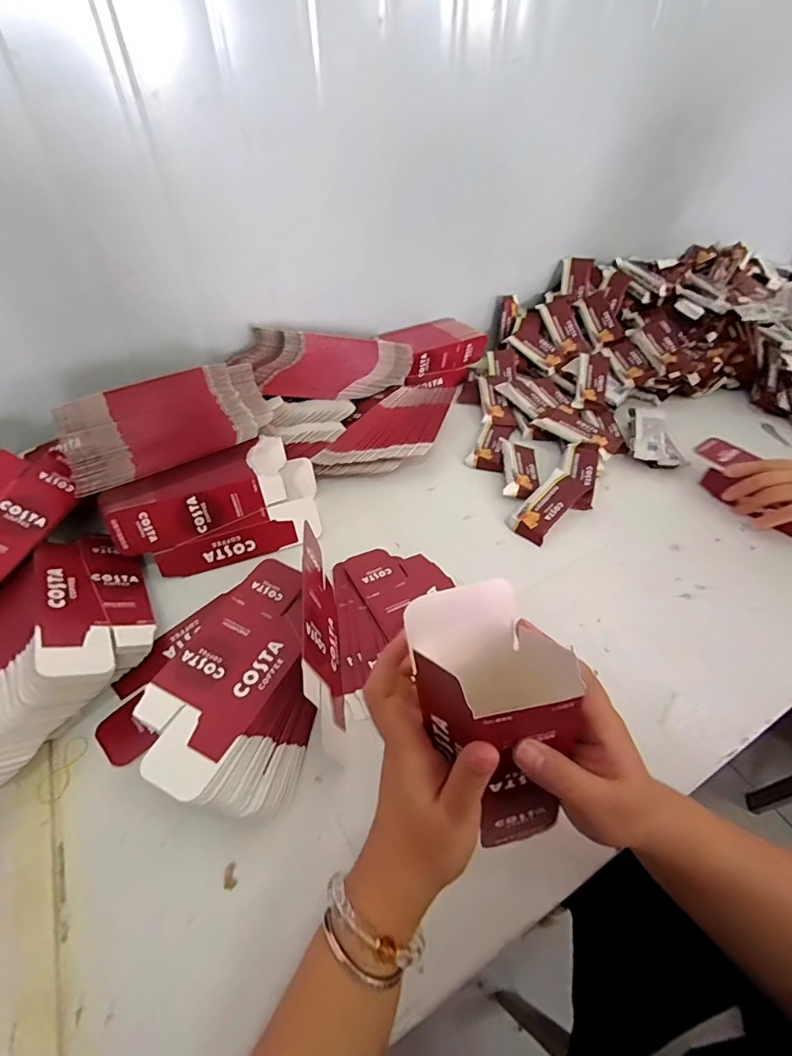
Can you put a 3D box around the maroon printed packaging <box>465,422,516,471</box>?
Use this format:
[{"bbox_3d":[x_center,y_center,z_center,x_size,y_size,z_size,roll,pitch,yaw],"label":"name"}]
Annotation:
[{"bbox_3d":[0.149,-0.135,0.708,0.054,0.008,0.130,13,49,12],"label":"maroon printed packaging"}]

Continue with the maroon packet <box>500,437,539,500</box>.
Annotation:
[{"bbox_3d":[0.176,-0.088,0.656,0.048,0.019,0.128,5,48,5],"label":"maroon packet"}]

